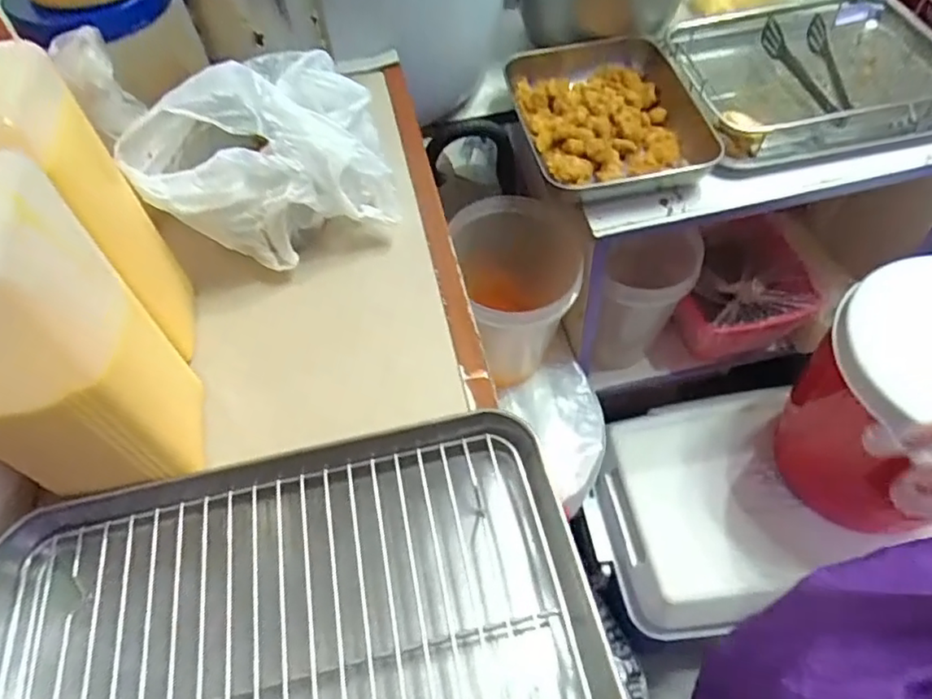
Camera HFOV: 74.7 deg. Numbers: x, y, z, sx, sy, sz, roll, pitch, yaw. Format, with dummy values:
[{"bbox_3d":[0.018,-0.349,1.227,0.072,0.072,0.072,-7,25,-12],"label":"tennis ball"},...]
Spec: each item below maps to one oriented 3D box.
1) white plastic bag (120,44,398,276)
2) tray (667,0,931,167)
[{"bbox_3d":[-0.146,-0.144,0.435,0.156,0.102,0.117,-21,57,-10],"label":"white plastic bag"},{"bbox_3d":[0.422,-0.331,0.737,0.336,0.064,0.240,-10,56,-3],"label":"tray"}]

